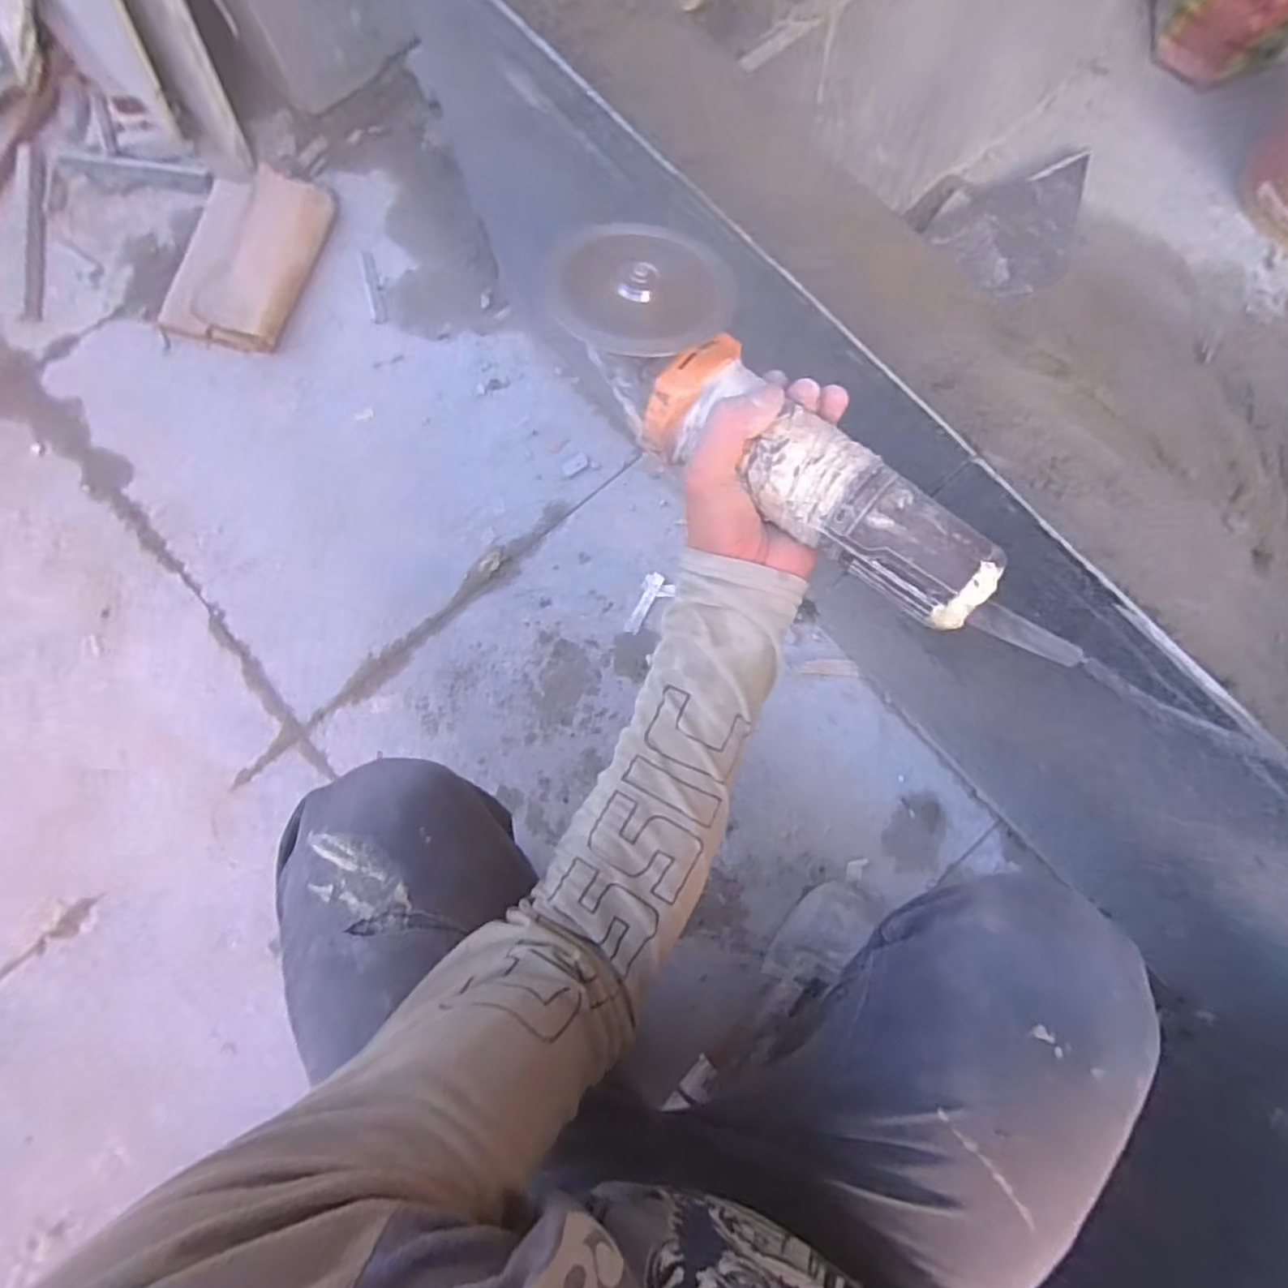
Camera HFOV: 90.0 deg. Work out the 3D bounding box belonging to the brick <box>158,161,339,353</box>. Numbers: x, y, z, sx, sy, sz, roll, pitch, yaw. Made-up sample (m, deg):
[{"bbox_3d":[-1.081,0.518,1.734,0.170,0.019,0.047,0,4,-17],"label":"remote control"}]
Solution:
[{"bbox_3d":[-0.507,-0.492,0.823,0.147,0.035,0.240,18,81,3],"label":"brick"}]

